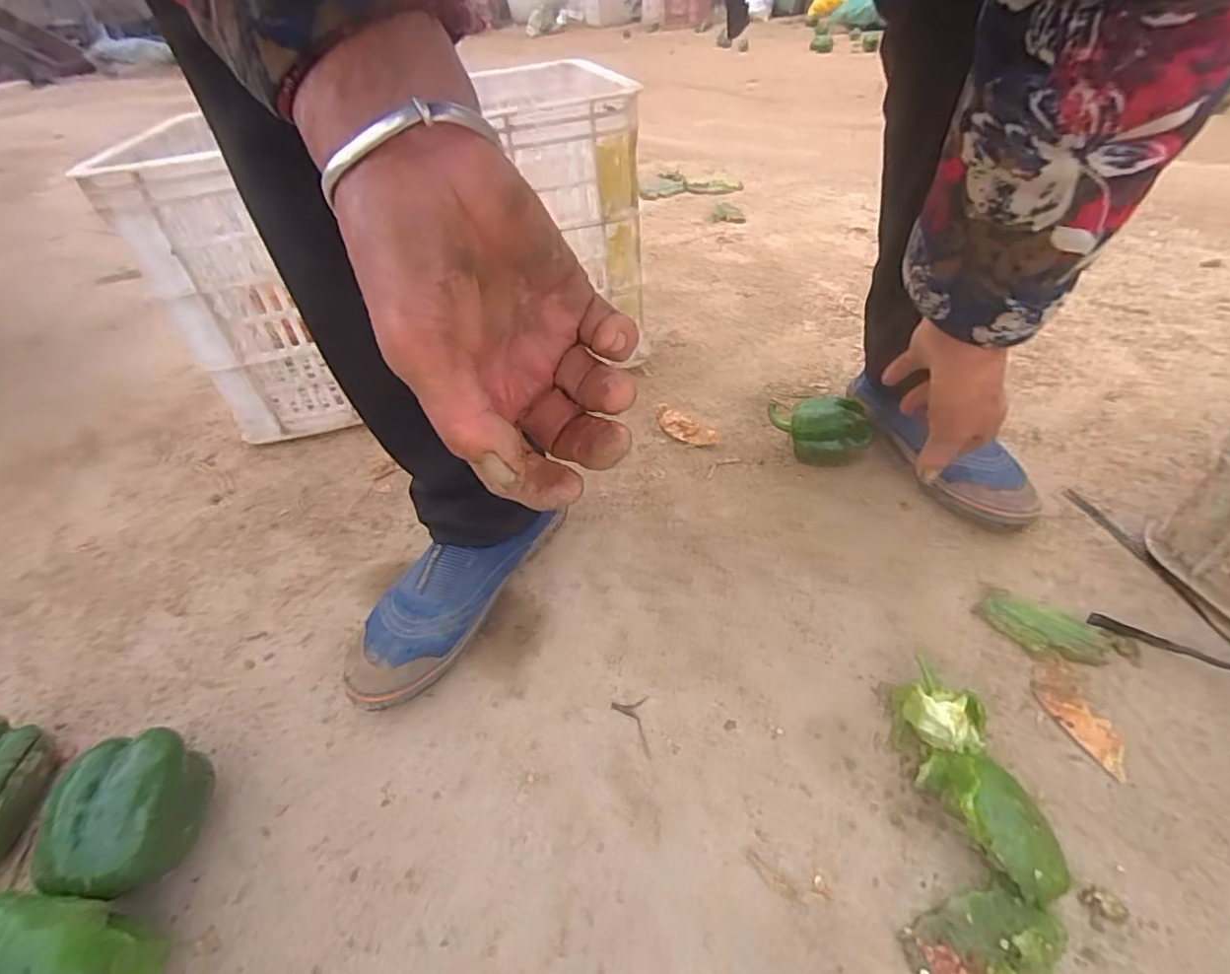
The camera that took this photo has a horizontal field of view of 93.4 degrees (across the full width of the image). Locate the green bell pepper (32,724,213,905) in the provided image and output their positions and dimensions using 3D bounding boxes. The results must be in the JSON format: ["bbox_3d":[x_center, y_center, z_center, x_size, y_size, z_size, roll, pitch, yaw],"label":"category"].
[{"bbox_3d":[-0.285,0.199,0.345,0.070,0.068,0.082,-8,41,-3],"label":"green bell pepper"}]

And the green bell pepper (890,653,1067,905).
[{"bbox_3d":[0.210,0.162,0.348,0.054,0.039,0.139,-7,41,-2],"label":"green bell pepper"}]

